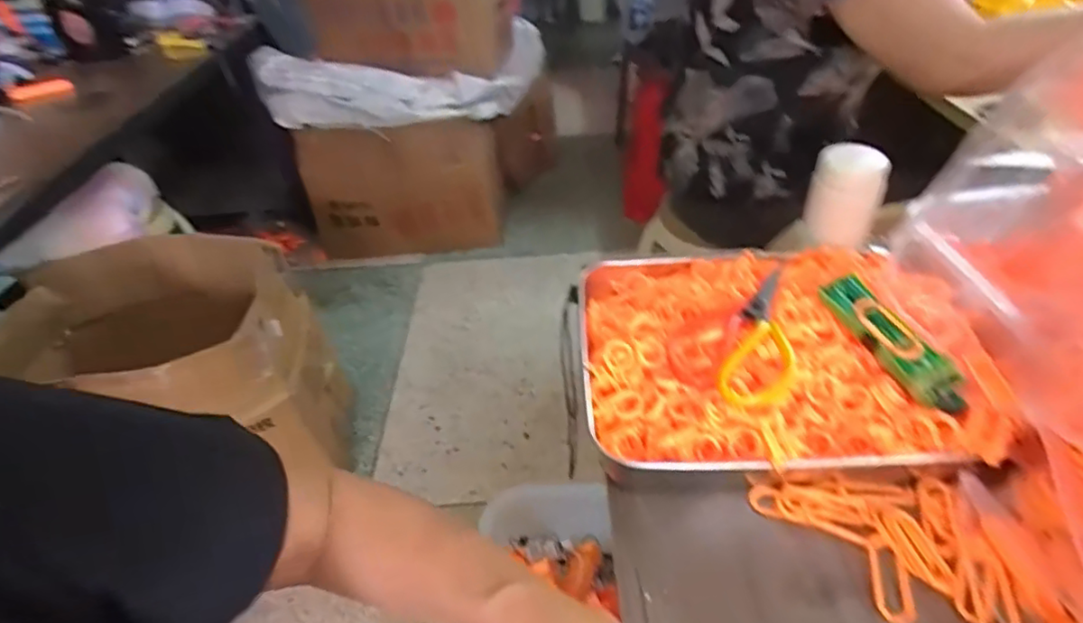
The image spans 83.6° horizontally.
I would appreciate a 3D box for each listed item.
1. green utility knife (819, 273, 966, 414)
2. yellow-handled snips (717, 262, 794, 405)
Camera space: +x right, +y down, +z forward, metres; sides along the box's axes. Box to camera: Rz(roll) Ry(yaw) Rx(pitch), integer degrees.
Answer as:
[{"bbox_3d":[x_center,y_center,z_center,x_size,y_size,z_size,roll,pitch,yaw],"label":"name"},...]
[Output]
[{"bbox_3d":[0.257,0.022,0.445,0.034,0.017,0.121,-20,56,-18],"label":"green utility knife"},{"bbox_3d":[0.176,0.014,0.467,0.045,0.011,0.151,14,42,23],"label":"yellow-handled snips"}]

